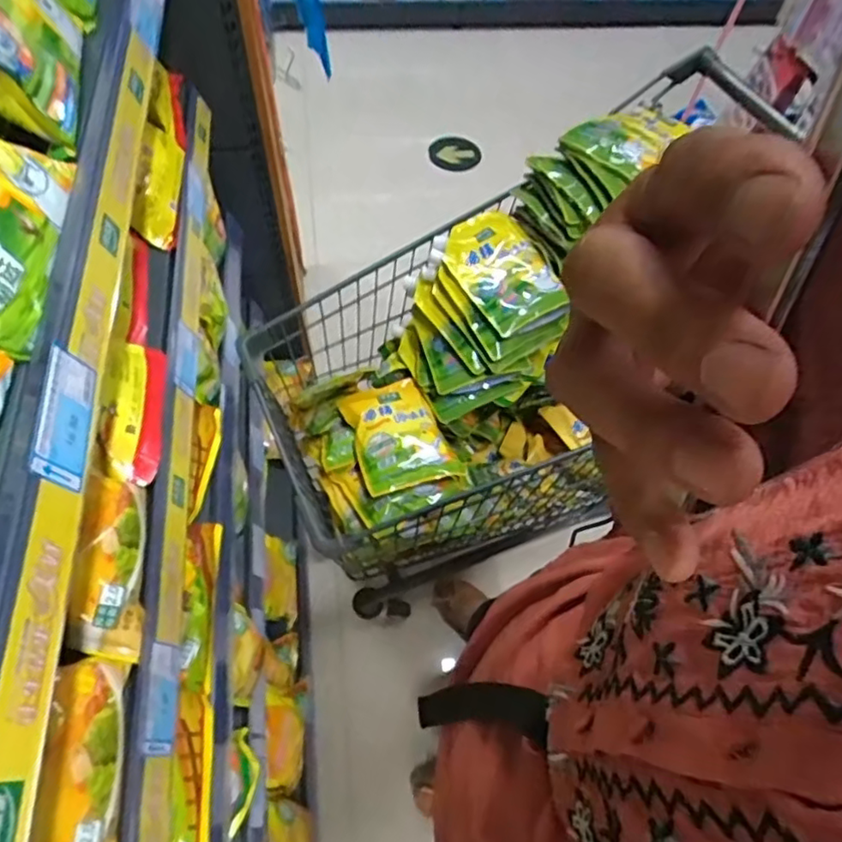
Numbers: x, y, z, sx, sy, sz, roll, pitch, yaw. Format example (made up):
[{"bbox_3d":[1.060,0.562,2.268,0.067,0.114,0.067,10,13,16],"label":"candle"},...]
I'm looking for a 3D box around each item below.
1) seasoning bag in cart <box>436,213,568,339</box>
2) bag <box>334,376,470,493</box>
[{"bbox_3d":[0.118,-0.221,0.875,0.128,0.029,0.197,-25,65,-17],"label":"seasoning bag in cart"},{"bbox_3d":[-0.033,0.016,0.888,0.131,0.034,0.179,-17,63,-13],"label":"bag"}]

